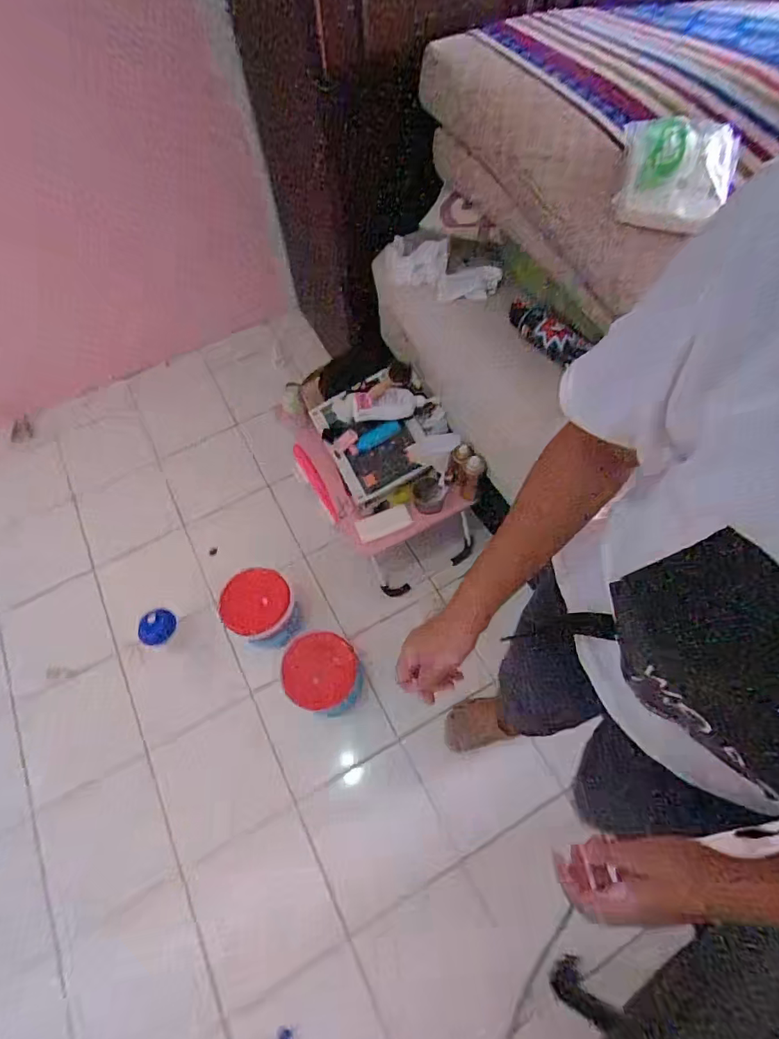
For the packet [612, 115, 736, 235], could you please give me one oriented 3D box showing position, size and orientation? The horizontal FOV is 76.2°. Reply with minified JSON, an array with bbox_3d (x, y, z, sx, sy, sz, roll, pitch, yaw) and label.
[{"bbox_3d":[0.479,-0.583,0.829,0.183,0.085,0.199,9,64,8],"label":"packet"}]

